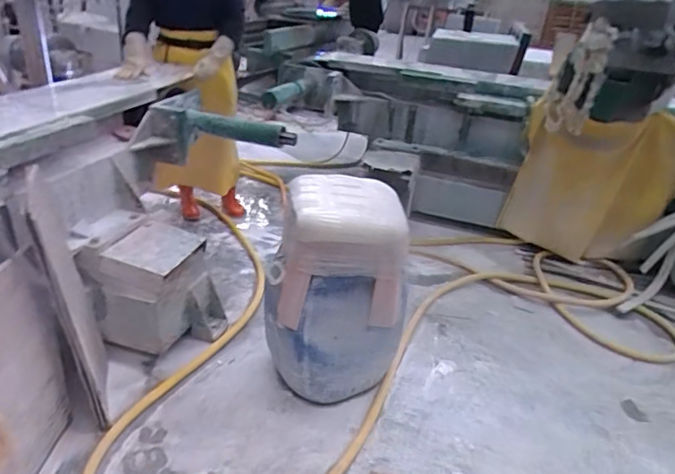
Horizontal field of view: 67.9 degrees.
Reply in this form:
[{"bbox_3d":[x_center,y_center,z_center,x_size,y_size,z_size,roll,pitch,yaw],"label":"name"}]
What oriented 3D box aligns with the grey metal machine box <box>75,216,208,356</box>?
[{"bbox_3d":[-0.622,0.157,1.674,0.287,0.336,0.312,11,29,11],"label":"grey metal machine box"}]

